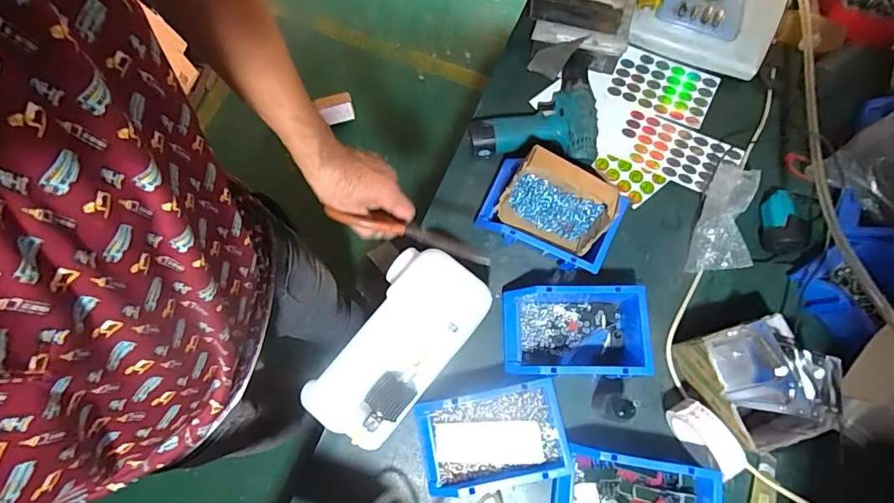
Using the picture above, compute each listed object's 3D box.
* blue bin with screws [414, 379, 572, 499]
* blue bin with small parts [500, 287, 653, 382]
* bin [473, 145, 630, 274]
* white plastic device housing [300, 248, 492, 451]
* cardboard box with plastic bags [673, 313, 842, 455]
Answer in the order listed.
[{"bbox_3d":[0.055,0.238,0.597,0.178,0.068,0.115,-11,74,-1],"label":"blue bin with screws"},{"bbox_3d":[0.171,0.110,0.630,0.189,0.078,0.116,1,74,2],"label":"blue bin with small parts"},{"bbox_3d":[0.140,-0.055,0.647,0.181,0.118,0.108,26,77,9],"label":"bin"},{"bbox_3d":[-0.062,0.114,0.577,0.122,0.039,0.241,38,79,11],"label":"white plastic device housing"},{"bbox_3d":[0.383,0.161,0.577,0.124,0.113,0.139,-14,74,-2],"label":"cardboard box with plastic bags"}]

